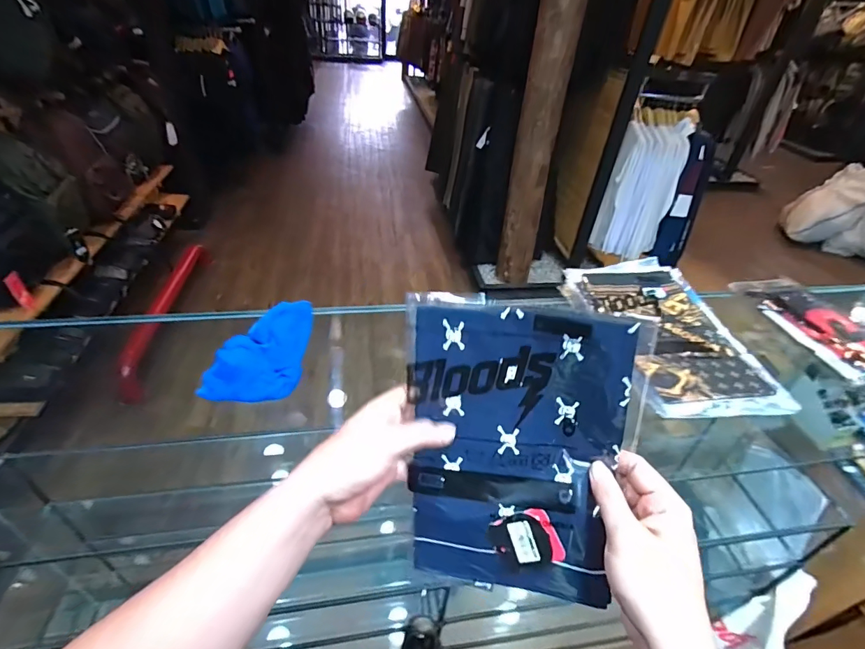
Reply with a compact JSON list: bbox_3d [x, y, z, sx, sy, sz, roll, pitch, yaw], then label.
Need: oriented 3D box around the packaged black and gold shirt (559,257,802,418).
[{"bbox_3d":[0.392,0.009,0.720,0.228,0.028,0.334,-4,45,-12],"label":"packaged black and gold shirt"}]

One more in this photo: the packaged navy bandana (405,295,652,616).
[{"bbox_3d":[0.078,0.119,0.406,0.205,0.281,0.028,4,9,14],"label":"packaged navy bandana"}]

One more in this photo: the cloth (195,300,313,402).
[{"bbox_3d":[-0.259,0.029,0.665,0.125,0.031,0.214,0,39,-6],"label":"cloth"}]

